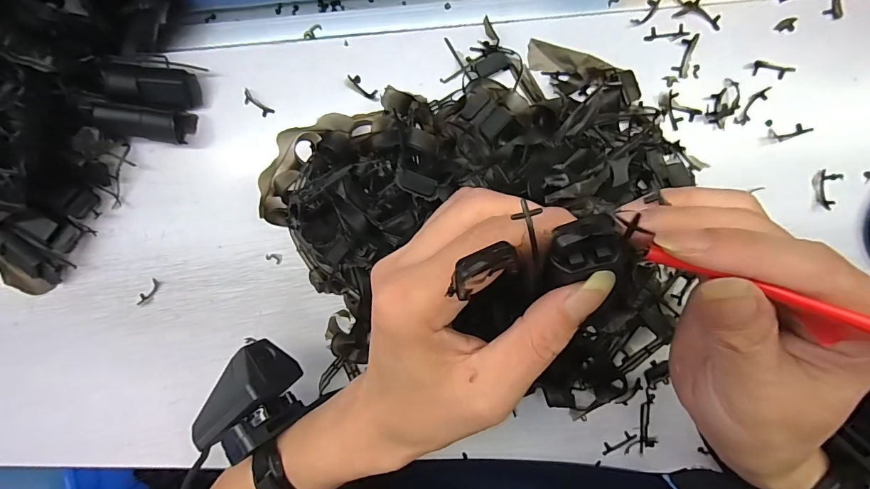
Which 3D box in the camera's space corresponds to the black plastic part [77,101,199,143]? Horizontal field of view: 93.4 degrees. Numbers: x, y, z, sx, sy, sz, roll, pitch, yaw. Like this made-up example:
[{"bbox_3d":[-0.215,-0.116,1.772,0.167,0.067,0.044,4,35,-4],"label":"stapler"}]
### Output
[{"bbox_3d":[-0.189,-0.078,0.263,0.060,0.022,0.020,1,97,-23],"label":"black plastic part"}]

